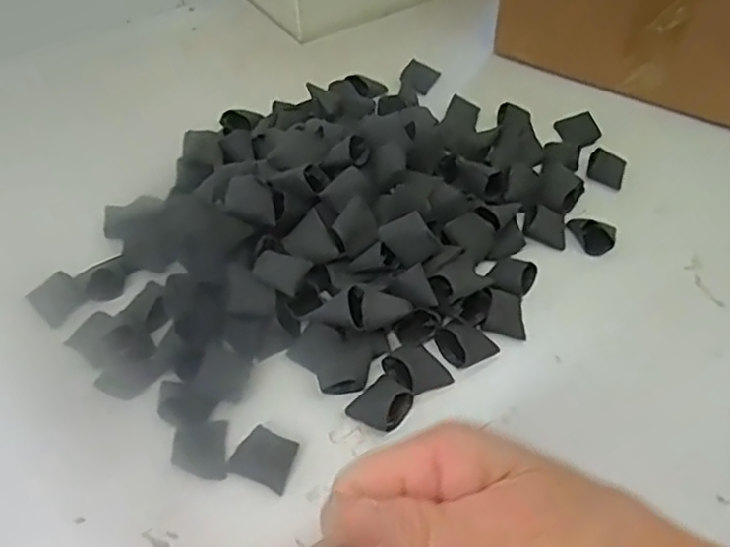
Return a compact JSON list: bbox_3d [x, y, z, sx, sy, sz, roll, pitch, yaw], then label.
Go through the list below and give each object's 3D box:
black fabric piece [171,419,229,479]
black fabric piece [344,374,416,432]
[{"bbox_3d":[-0.112,0.119,0.436,0.036,0.004,0.039,-5,51,-4],"label":"black fabric piece"},{"bbox_3d":[0.013,0.090,0.455,0.041,0.021,0.037,-36,59,-26],"label":"black fabric piece"}]

